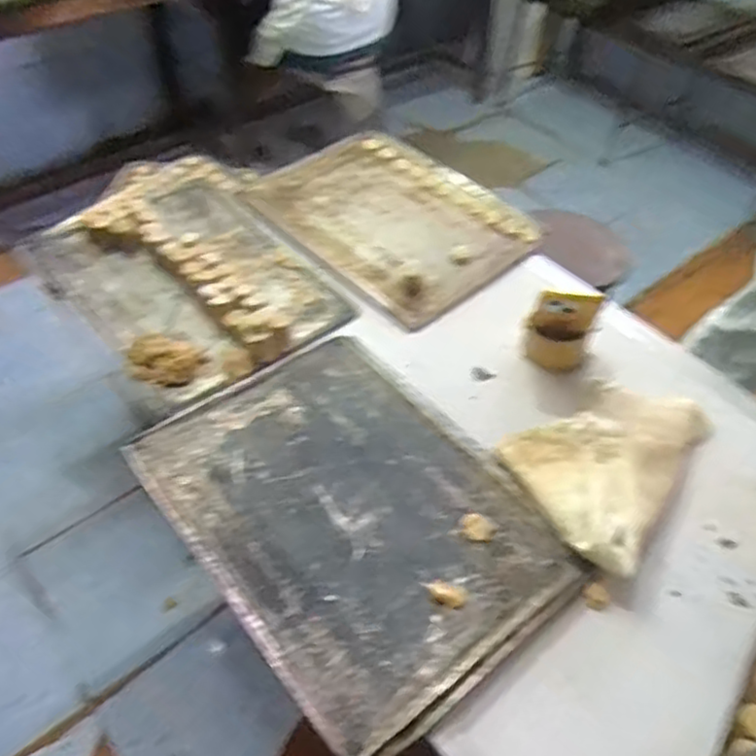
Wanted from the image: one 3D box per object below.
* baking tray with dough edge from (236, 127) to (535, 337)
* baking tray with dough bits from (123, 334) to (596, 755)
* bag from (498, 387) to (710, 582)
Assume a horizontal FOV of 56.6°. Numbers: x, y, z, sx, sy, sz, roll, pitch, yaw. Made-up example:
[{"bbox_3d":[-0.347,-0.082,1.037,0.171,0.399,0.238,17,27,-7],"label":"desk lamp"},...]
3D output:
[{"bbox_3d":[0.031,-0.290,1.212,0.348,0.022,0.451,-30,56,-30],"label":"baking tray with dough edge"},{"bbox_3d":[-0.030,0.146,0.811,0.338,0.025,0.467,-29,55,-30],"label":"baking tray with dough bits"},{"bbox_3d":[0.266,0.086,0.841,0.187,0.050,0.272,30,50,21],"label":"bag"}]

